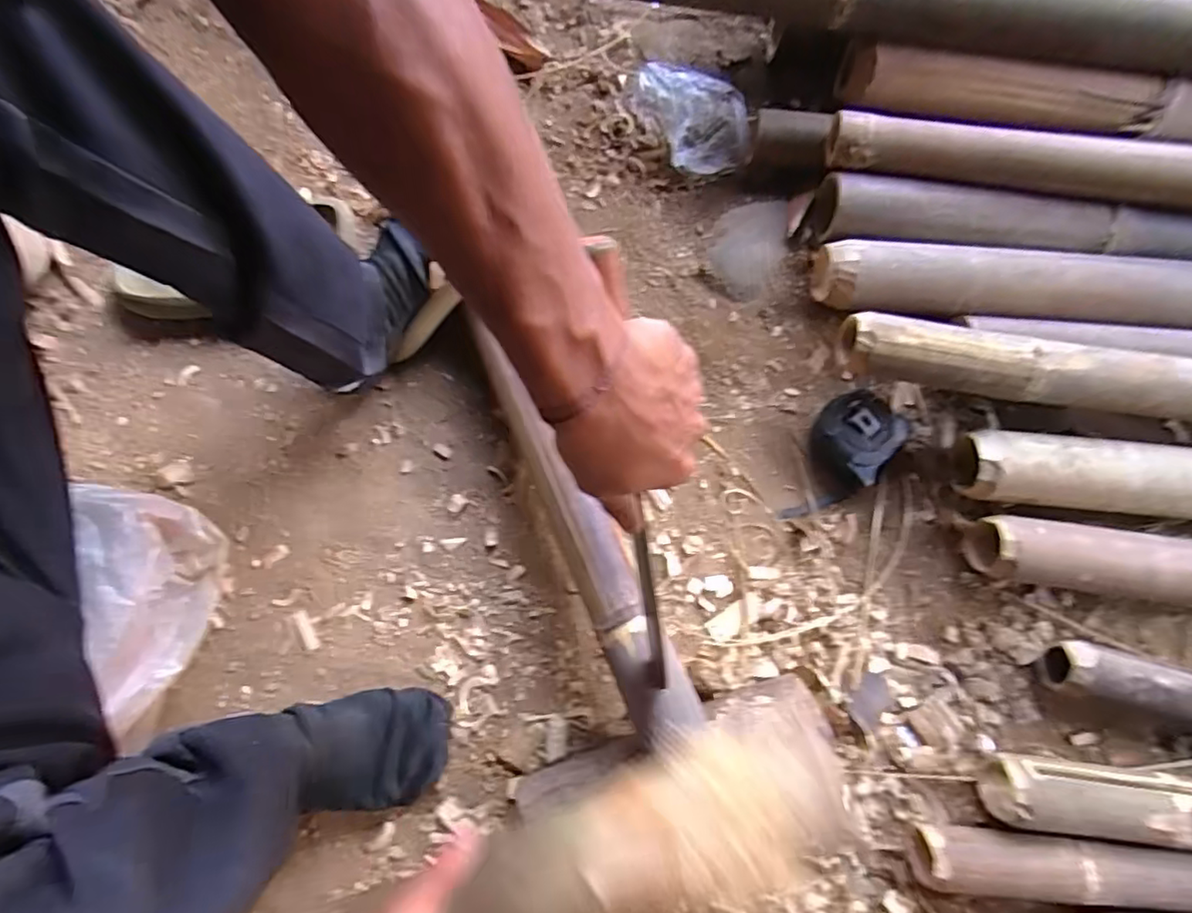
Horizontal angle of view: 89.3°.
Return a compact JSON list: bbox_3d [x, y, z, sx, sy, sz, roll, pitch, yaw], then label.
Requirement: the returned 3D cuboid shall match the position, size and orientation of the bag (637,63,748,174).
[{"bbox_3d":[0.119,-0.393,0.689,0.100,0.034,0.149,-22,79,-6],"label":"bag"}]

